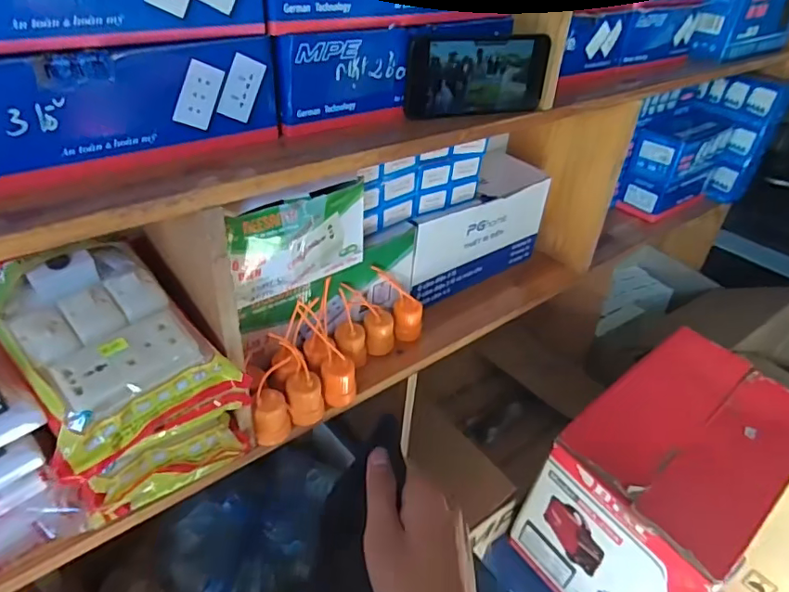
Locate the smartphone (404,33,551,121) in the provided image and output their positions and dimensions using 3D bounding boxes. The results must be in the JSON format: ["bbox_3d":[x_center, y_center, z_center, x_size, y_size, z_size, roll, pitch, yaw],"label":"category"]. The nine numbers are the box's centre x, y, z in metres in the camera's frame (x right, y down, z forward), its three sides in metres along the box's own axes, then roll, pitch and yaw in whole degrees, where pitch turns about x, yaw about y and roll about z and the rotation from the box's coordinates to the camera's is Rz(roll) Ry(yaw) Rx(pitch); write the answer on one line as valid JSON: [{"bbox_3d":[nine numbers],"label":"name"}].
[{"bbox_3d":[0.086,-0.228,0.555,0.163,0.079,0.017,-12,40,-23],"label":"smartphone"}]

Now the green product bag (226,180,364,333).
[{"bbox_3d":[-0.100,-0.028,0.550,0.152,0.173,0.027,-24,59,-36],"label":"green product bag"}]

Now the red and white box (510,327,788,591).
[{"bbox_3d":[0.402,0.284,0.802,0.363,0.269,0.223,-23,45,-33],"label":"red and white box"}]

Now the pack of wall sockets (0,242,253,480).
[{"bbox_3d":[-0.254,0.032,0.458,0.158,0.081,0.199,-27,47,-36],"label":"pack of wall sockets"}]

